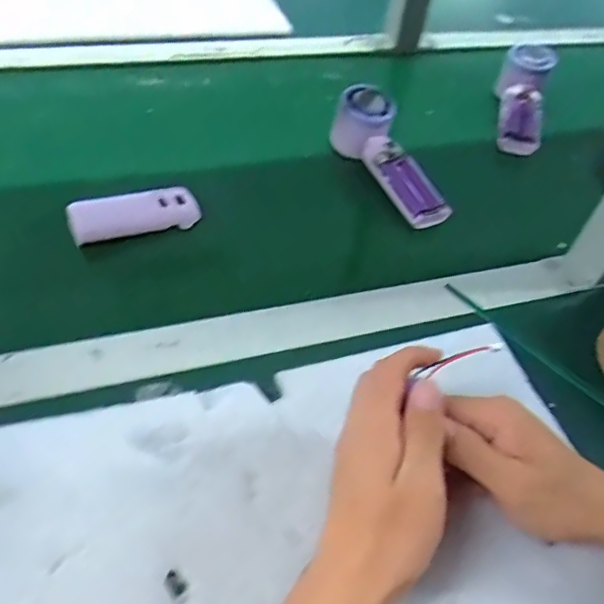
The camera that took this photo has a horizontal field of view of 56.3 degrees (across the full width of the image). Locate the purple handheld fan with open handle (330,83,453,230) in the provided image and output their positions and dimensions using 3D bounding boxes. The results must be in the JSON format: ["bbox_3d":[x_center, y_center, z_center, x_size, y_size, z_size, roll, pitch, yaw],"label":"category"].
[{"bbox_3d":[0.087,-0.145,0.569,0.056,0.049,0.172,-21,69,-23],"label":"purple handheld fan with open handle"}]

